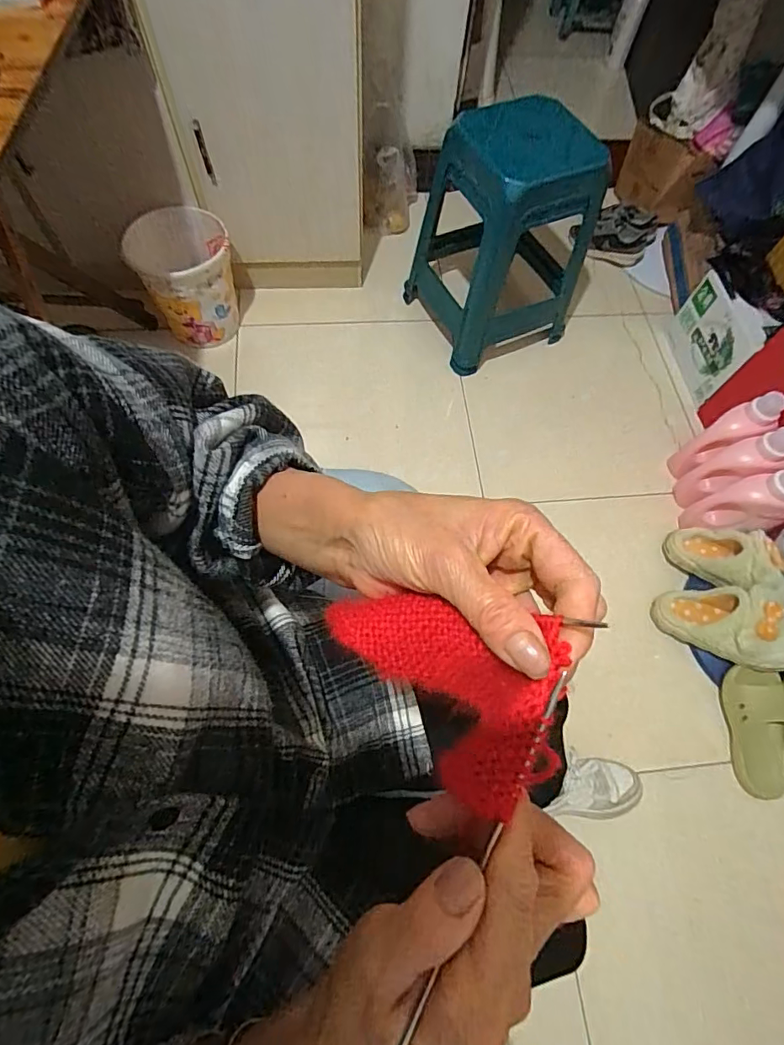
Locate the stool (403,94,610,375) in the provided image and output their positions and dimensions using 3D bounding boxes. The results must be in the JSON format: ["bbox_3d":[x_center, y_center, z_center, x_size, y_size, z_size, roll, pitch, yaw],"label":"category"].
[{"bbox_3d":[0.279,-0.700,1.203,0.354,0.486,0.362,-27,71,-14],"label":"stool"}]

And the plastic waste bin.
[{"bbox_3d":[-0.508,-0.614,1.237,0.239,0.269,0.236,1,67,-3],"label":"plastic waste bin"}]

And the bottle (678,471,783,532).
[{"bbox_3d":[0.749,-0.032,1.030,0.099,0.270,0.084,18,65,-23],"label":"bottle"}]

